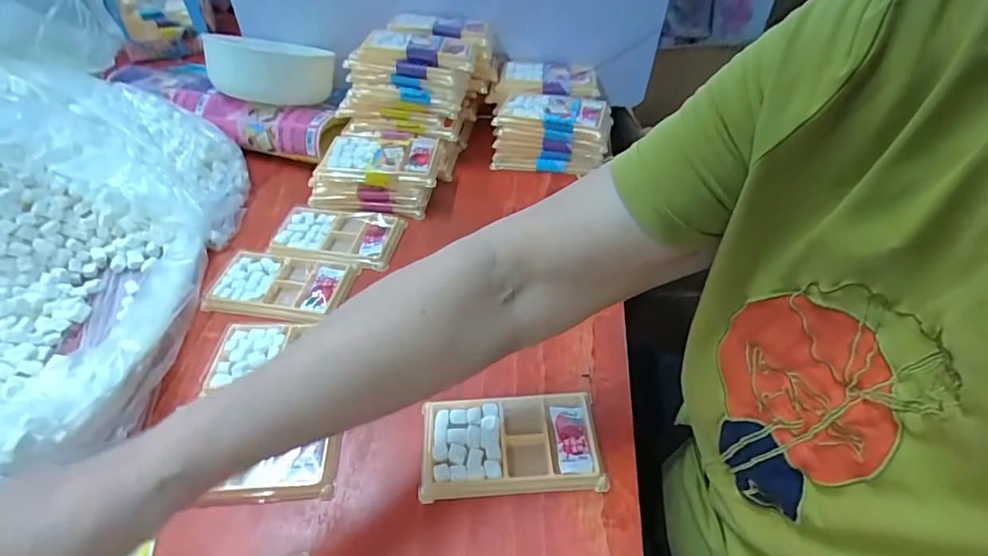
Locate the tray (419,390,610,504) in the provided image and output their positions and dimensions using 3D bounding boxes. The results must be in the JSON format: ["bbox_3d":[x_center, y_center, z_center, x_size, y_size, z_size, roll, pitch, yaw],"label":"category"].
[{"bbox_3d":[0.013,0.127,0.393,0.136,0.017,0.075,-3,46,-2],"label":"tray"}]

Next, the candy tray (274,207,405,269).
[{"bbox_3d":[-0.174,-0.051,0.563,0.136,0.016,0.081,6,47,6],"label":"candy tray"}]

